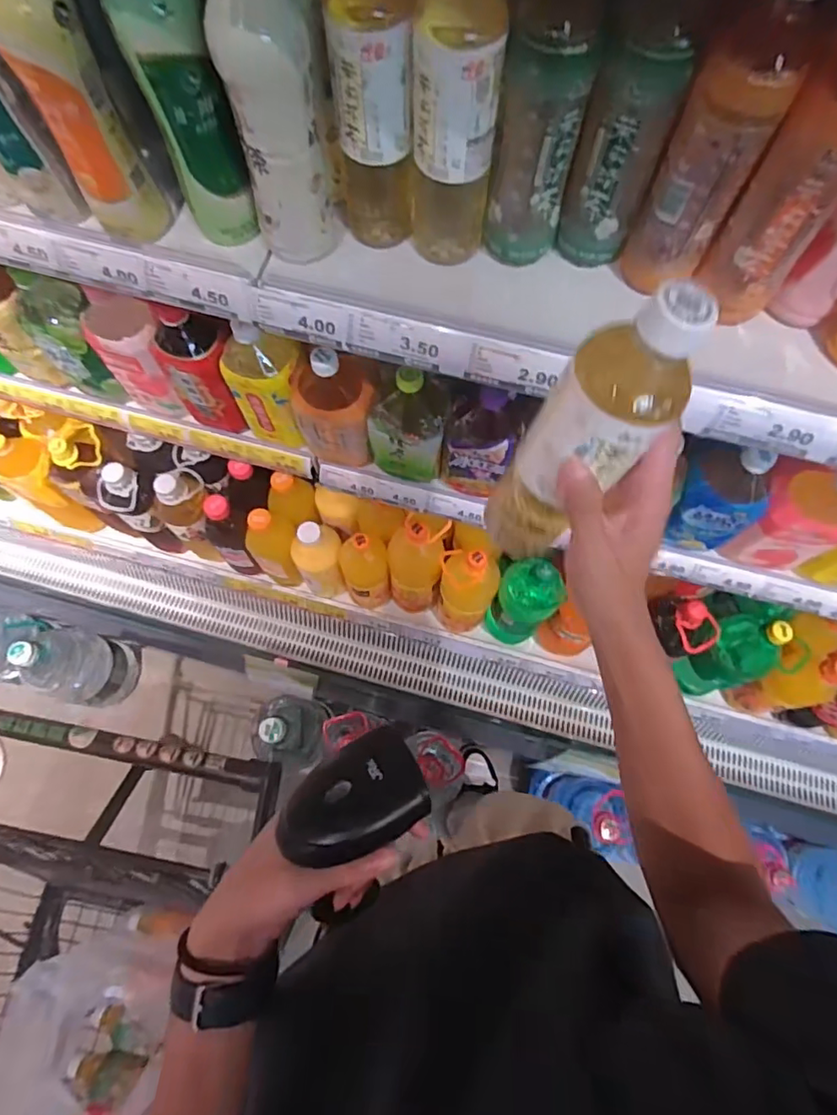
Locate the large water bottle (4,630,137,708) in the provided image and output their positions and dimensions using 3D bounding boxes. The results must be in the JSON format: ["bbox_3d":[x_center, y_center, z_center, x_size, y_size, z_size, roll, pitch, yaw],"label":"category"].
[{"bbox_3d":[-0.815,0.271,1.365,0.151,0.338,0.164,13,71,4],"label":"large water bottle"}]

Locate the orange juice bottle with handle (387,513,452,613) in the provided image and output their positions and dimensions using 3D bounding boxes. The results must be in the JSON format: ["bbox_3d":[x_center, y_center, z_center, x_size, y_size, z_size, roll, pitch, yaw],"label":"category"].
[{"bbox_3d":[-0.006,0.020,0.999,0.095,0.287,0.085,8,71,2],"label":"orange juice bottle with handle"}]

